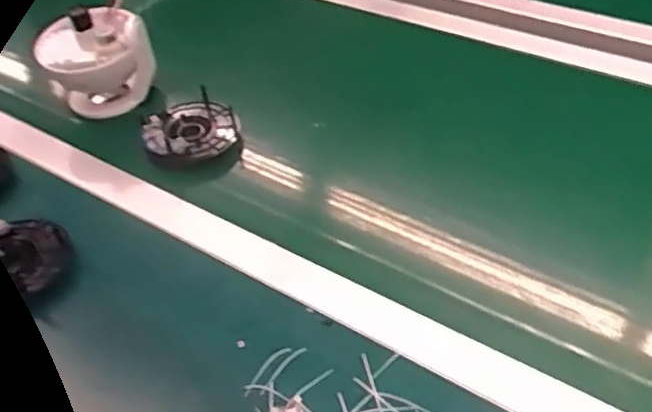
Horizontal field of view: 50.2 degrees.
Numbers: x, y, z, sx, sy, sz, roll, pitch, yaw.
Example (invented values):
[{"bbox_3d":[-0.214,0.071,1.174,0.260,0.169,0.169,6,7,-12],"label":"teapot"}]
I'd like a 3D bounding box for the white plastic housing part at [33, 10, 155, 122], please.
[{"bbox_3d":[-0.251,-0.163,0.781,0.103,0.104,0.079,6,45,14],"label":"white plastic housing part"}]

